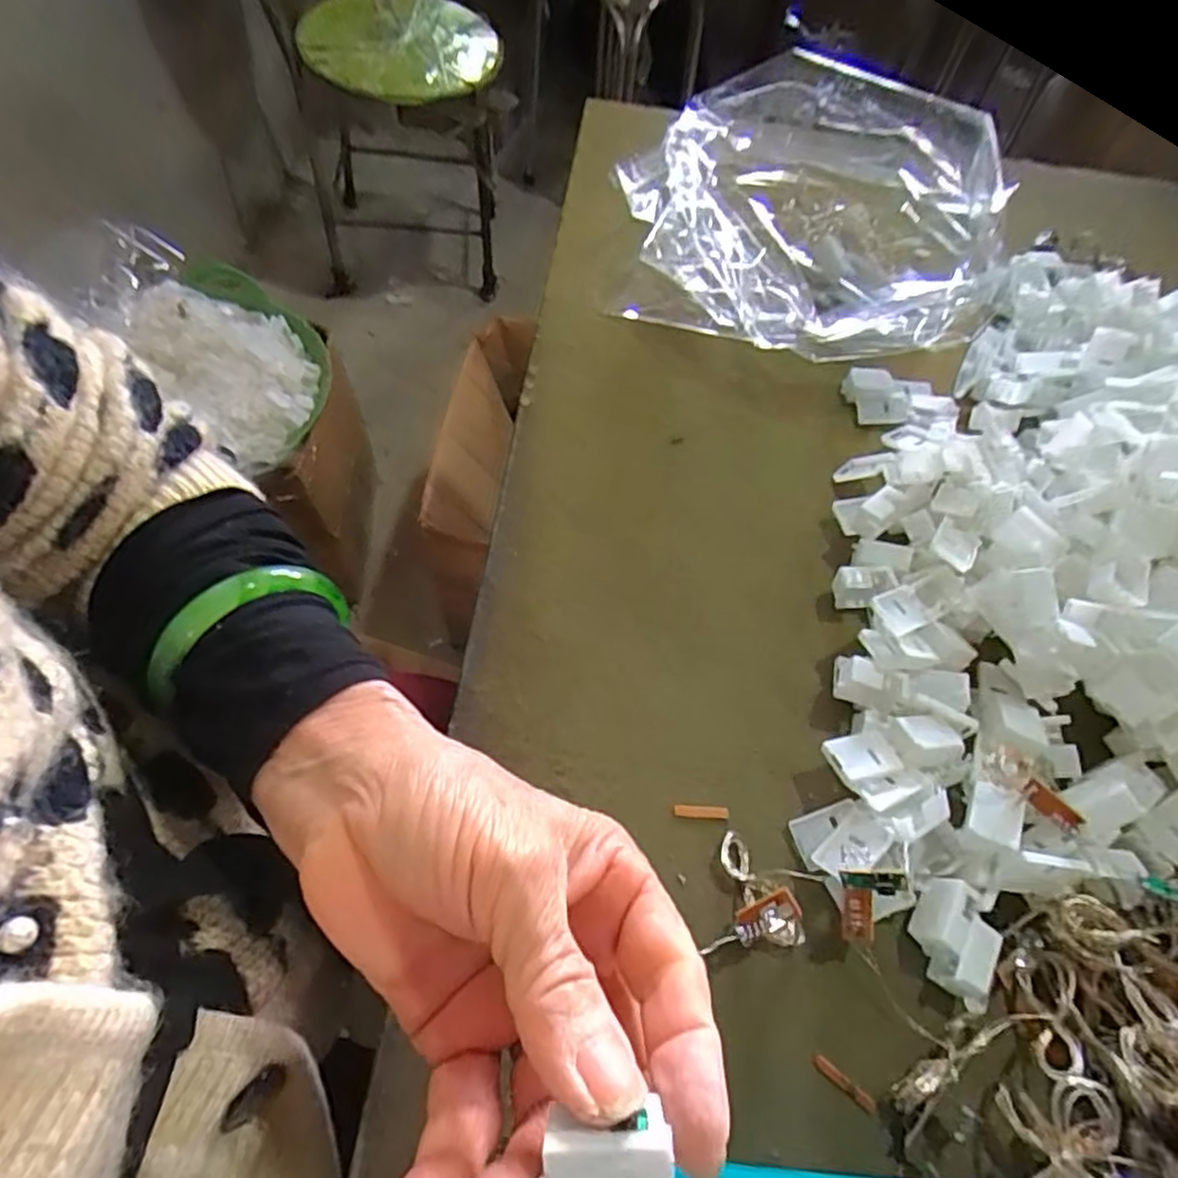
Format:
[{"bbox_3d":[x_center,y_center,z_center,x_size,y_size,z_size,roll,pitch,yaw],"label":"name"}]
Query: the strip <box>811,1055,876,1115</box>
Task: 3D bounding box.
[{"bbox_3d":[0.086,0.167,0.228,0.023,0.004,0.004,36,63,15],"label":"strip"}]

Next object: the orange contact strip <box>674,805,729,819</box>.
[{"bbox_3d":[0.045,0.089,0.271,0.022,0.004,0.004,4,59,-2],"label":"orange contact strip"}]

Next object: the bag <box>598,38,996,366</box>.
[{"bbox_3d":[0.137,-0.240,0.420,0.217,0.097,0.202,19,60,6],"label":"bag"}]

